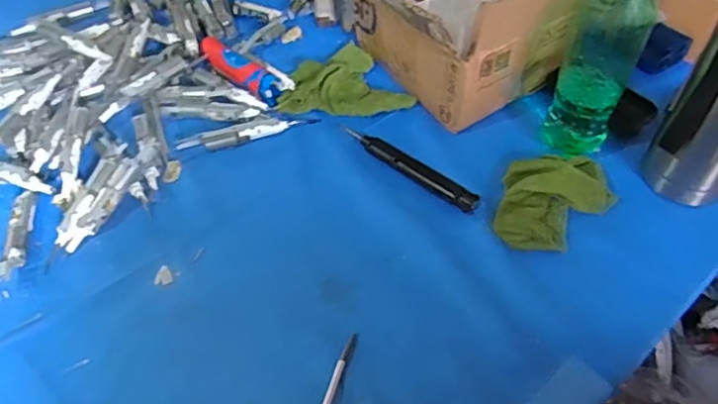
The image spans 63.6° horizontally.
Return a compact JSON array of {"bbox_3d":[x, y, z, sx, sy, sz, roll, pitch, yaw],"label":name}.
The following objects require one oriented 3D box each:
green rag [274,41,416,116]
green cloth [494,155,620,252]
[{"bbox_3d":[-0.012,-0.144,0.663,0.146,0.020,0.108,3,54,4],"label":"green rag"},{"bbox_3d":[0.187,-0.002,0.548,0.099,0.021,0.115,16,56,13],"label":"green cloth"}]

